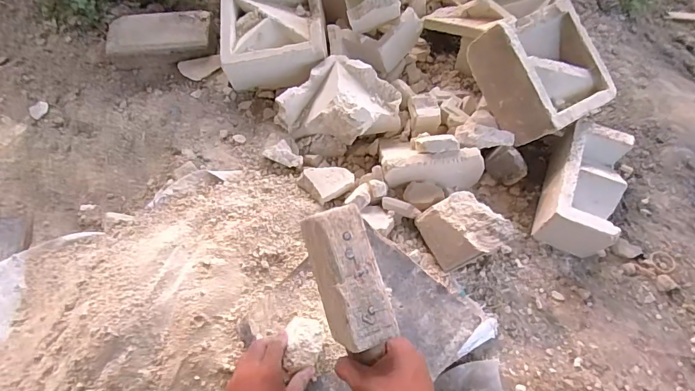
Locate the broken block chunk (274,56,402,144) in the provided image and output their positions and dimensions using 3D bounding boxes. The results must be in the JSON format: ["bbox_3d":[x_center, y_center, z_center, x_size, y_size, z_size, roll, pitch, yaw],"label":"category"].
[{"bbox_3d":[-0.008,-0.170,0.793,0.218,0.098,0.145,17,63,8],"label":"broken block chunk"}]

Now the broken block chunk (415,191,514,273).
[{"bbox_3d":[0.184,0.058,0.676,0.103,0.089,0.112,-24,65,-13],"label":"broken block chunk"}]

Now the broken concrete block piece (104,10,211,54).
[{"bbox_3d":[-0.387,-0.332,0.857,0.206,0.026,0.091,-6,64,-3],"label":"broken concrete block piece"}]

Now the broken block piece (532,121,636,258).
[{"bbox_3d":[0.399,-0.012,0.712,0.107,0.104,0.198,19,63,10],"label":"broken block piece"}]

